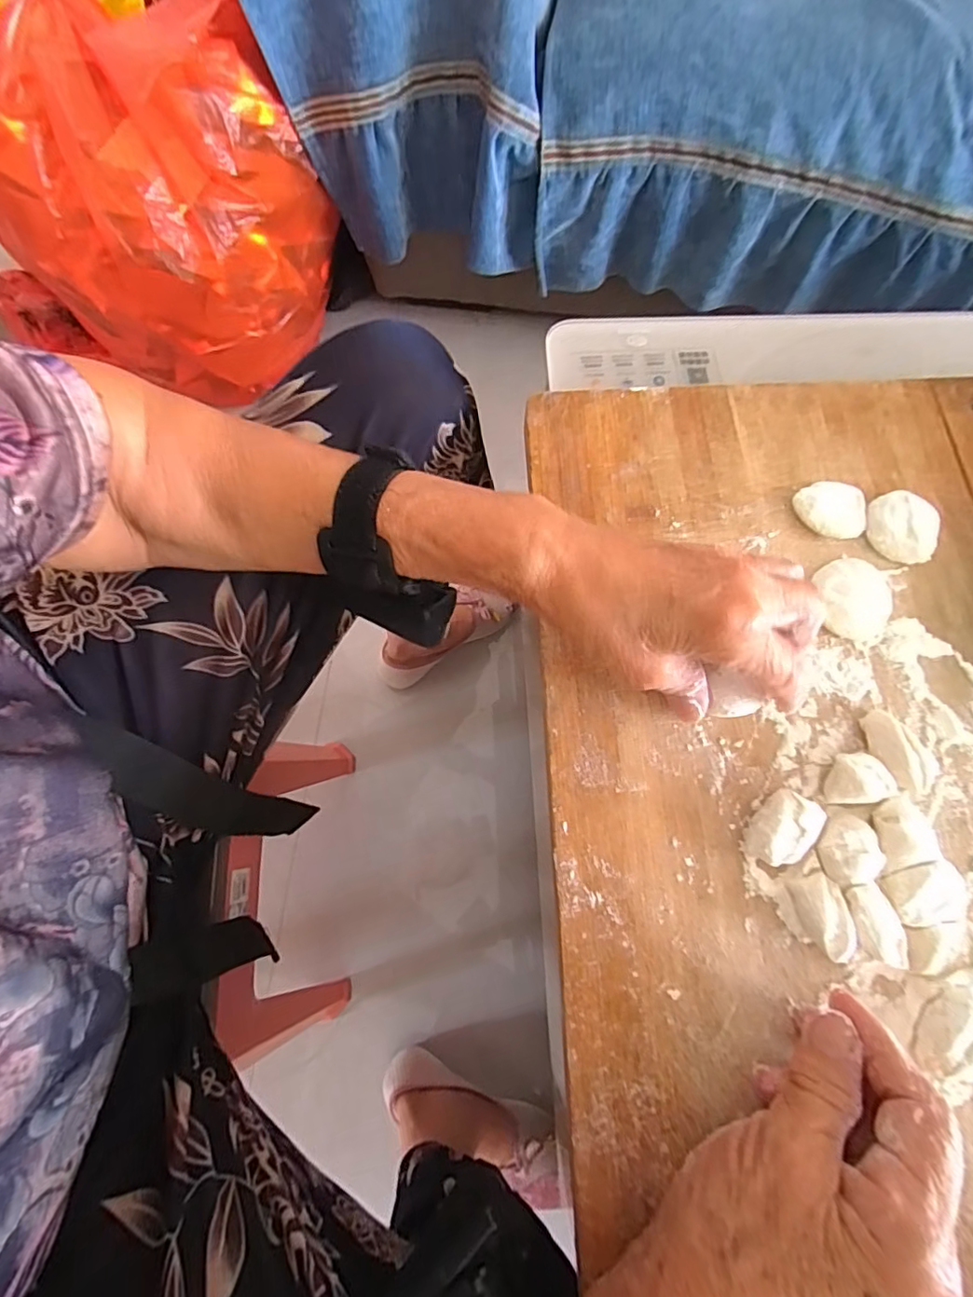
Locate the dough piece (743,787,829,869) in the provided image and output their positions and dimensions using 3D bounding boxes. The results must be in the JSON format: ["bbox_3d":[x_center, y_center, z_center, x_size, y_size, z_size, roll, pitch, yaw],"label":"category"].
[{"bbox_3d":[0.139,0.084,0.256,0.025,0.015,0.035,35,75,10],"label":"dough piece"}]

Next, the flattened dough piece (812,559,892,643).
[{"bbox_3d":[0.200,-0.028,0.295,0.042,0.009,0.045,-4,72,-2],"label":"flattened dough piece"}]

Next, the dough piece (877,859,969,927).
[{"bbox_3d":[0.200,0.111,0.249,0.037,0.017,0.024,-10,73,-4],"label":"dough piece"}]

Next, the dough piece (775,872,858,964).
[{"bbox_3d":[0.149,0.120,0.245,0.024,0.017,0.033,-17,73,-6],"label":"dough piece"}]

